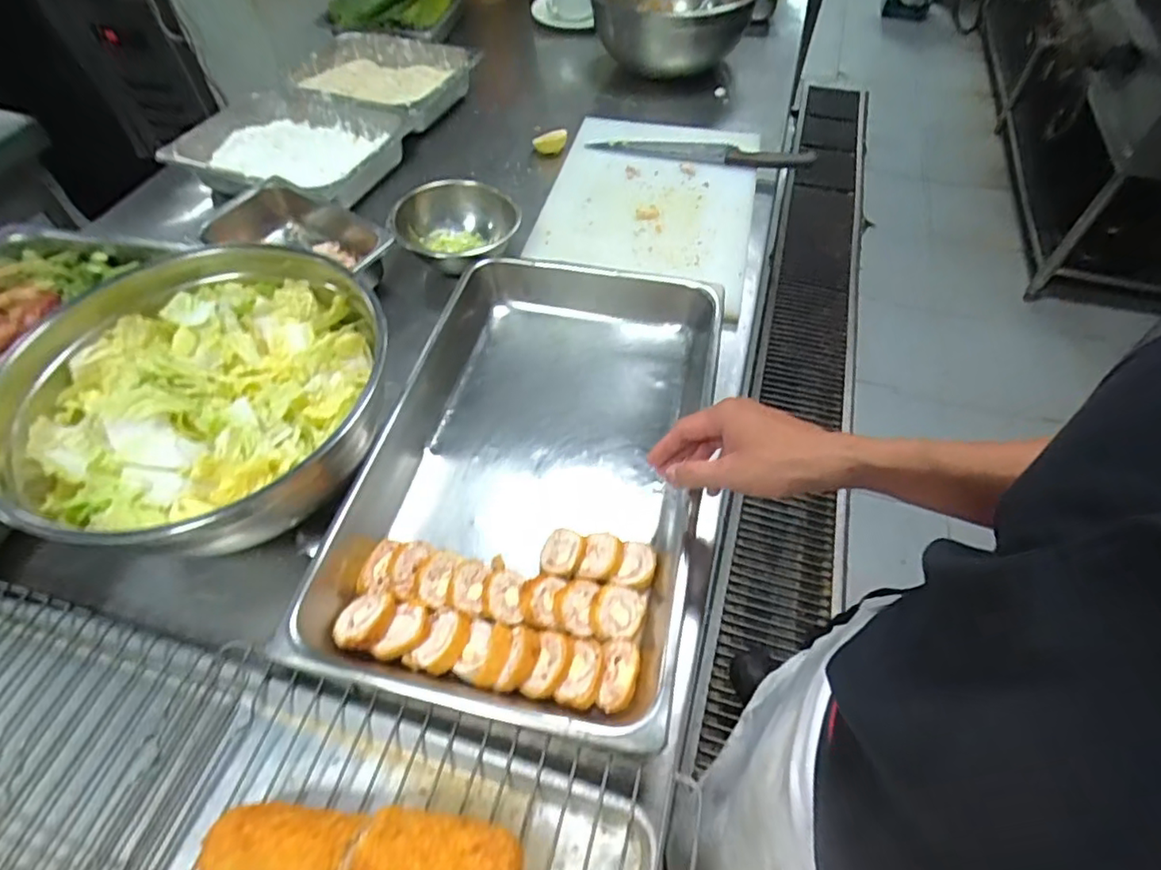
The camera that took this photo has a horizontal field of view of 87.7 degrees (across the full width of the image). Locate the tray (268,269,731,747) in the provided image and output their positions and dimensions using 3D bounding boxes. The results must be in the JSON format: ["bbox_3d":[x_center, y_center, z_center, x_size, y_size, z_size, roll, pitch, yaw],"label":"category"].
[{"bbox_3d":[-0.045,0.019,0.627,0.339,0.070,0.515,9,54,8],"label":"tray"}]

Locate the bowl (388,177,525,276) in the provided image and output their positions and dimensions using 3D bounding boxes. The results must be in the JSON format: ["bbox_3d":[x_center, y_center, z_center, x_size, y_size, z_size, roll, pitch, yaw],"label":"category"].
[{"bbox_3d":[-0.165,-0.267,0.810,0.161,0.068,0.149,-1,54,1],"label":"bowl"}]

